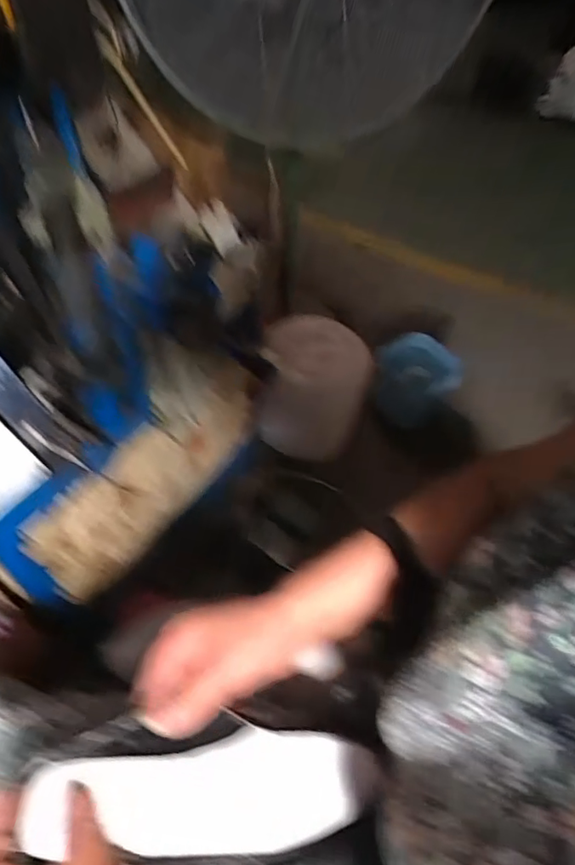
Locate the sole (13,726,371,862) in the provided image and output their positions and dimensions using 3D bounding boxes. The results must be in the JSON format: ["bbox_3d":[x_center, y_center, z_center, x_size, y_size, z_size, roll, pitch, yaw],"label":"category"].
[{"bbox_3d":[-0.048,0.230,0.337,0.220,0.015,0.063,3,52,-12],"label":"sole"}]

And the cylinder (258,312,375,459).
[{"bbox_3d":[0.081,-0.130,1.483,0.294,0.340,0.255,4,53,1],"label":"cylinder"}]

